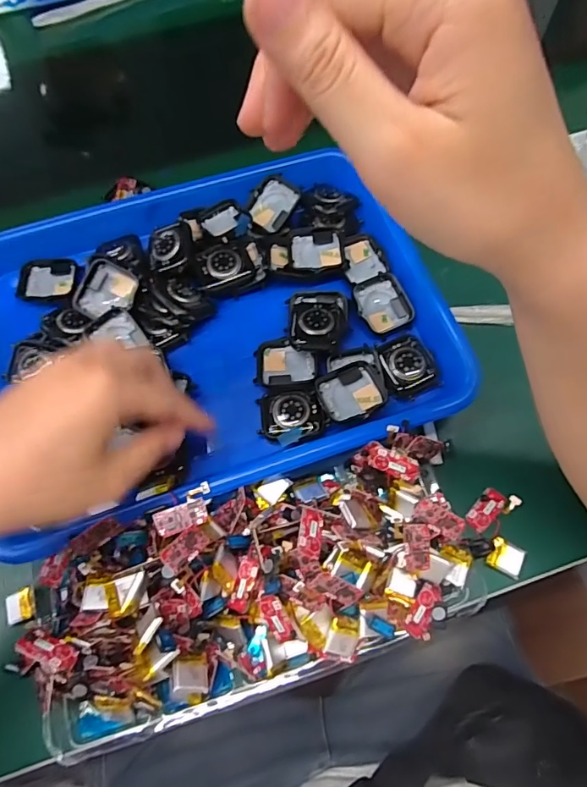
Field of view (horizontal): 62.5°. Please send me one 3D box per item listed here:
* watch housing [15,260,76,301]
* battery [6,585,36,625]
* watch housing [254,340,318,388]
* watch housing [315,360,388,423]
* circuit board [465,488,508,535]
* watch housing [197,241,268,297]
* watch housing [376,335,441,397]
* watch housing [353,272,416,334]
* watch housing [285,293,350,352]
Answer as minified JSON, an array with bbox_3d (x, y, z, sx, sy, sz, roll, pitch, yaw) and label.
[{"bbox_3d":[-0.188,-0.087,0.373,0.039,0.010,0.040,4,64,-13],"label":"watch housing"},{"bbox_3d":[-0.168,0.129,0.295,0.018,0.007,0.019,-18,68,-6],"label":"battery"},{"bbox_3d":[-0.005,-0.021,0.338,0.042,0.005,0.033,-4,67,0],"label":"watch housing"},{"bbox_3d":[0.038,0.000,0.320,0.041,0.009,0.036,-26,68,-9],"label":"watch housing"},{"bbox_3d":[0.126,0.076,0.316,0.030,0.004,0.016,-42,72,-15],"label":"circuit board"},{"bbox_3d":[-0.049,-0.094,0.357,0.045,0.011,0.036,-21,68,-7],"label":"watch housing"},{"bbox_3d":[0.079,-0.020,0.333,0.033,0.008,0.040,-26,69,-9],"label":"watch housing"},{"bbox_3d":[0.065,-0.066,0.354,0.038,0.012,0.040,-22,68,-7],"label":"watch housing"},{"bbox_3d":[0.018,-0.051,0.338,0.043,0.013,0.052,-5,67,0],"label":"watch housing"}]

